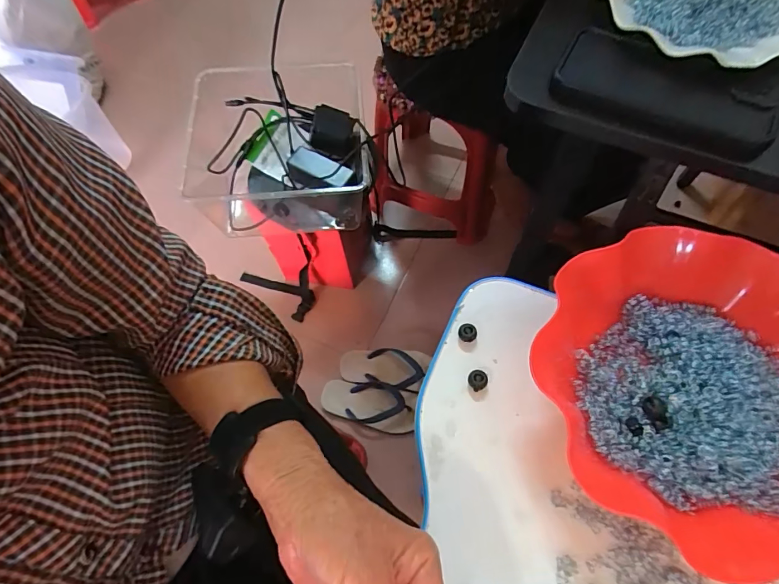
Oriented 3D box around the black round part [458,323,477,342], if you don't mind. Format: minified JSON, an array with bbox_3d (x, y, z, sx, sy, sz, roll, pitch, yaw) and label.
[{"bbox_3d":[0.066,0.035,0.364,0.015,0.012,0.014,-1,64,2],"label":"black round part"}]

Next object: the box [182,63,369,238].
[{"bbox_3d":[-0.193,-0.248,0.794,0.291,0.158,0.301,-5,64,0],"label":"box"}]

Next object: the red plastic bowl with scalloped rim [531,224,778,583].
[{"bbox_3d":[0.219,0.065,0.311,0.214,0.067,0.206,-1,64,2],"label":"red plastic bowl with scalloped rim"}]

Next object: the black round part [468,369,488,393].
[{"bbox_3d":[0.071,0.071,0.346,0.014,0.013,0.015,-1,64,2],"label":"black round part"}]

